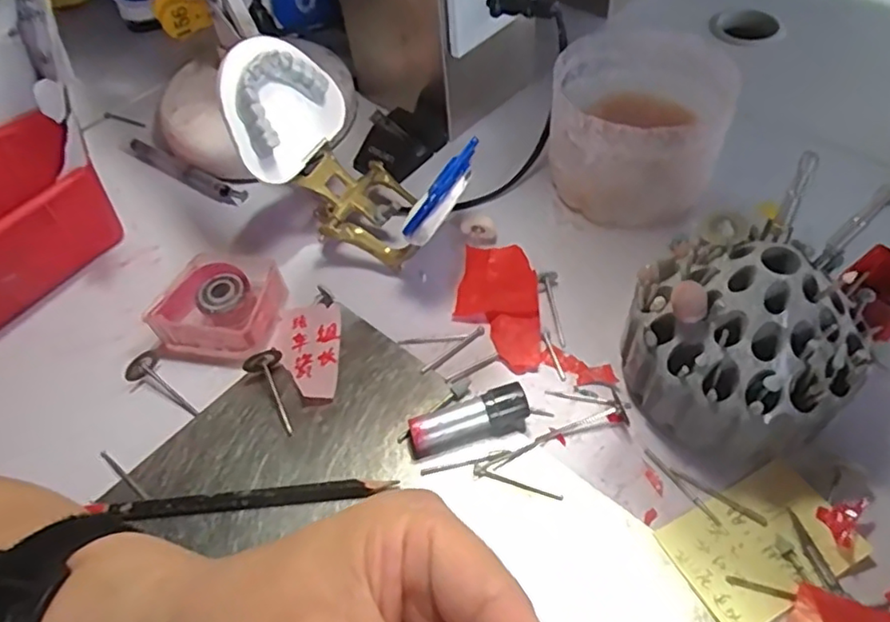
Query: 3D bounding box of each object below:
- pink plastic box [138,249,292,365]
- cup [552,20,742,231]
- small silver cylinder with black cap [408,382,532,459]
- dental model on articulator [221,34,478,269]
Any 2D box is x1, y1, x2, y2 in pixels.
[{"bbox_3d":[-0.127,-0.006,0.357,0.061,0.029,0.059,6,55,10],"label":"pink plastic box"},{"bbox_3d":[0.116,-0.117,0.388,0.091,0.073,0.113,5,55,9],"label":"cup"},{"bbox_3d":[0.012,0.054,0.306,0.060,0.019,0.015,-20,55,-8],"label":"small silver cylinder with black cap"},{"bbox_3d":[-0.046,-0.084,0.354,0.135,0.112,0.071,15,57,16],"label":"dental model on articulator"}]

